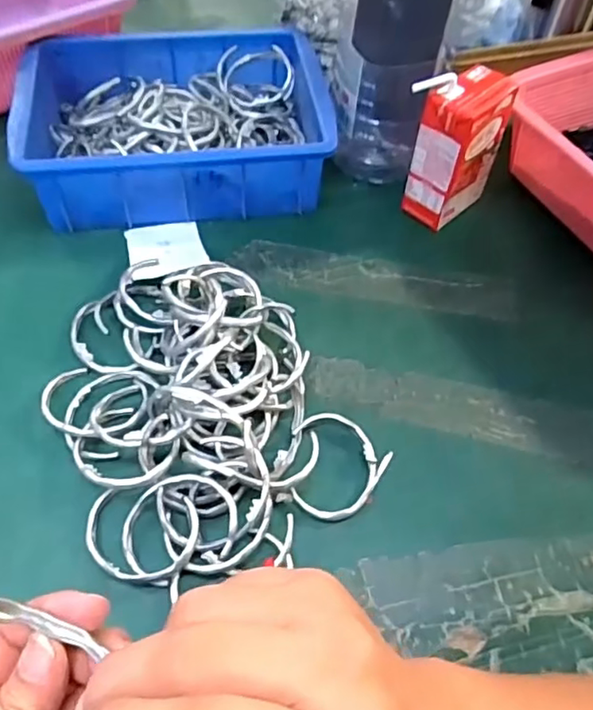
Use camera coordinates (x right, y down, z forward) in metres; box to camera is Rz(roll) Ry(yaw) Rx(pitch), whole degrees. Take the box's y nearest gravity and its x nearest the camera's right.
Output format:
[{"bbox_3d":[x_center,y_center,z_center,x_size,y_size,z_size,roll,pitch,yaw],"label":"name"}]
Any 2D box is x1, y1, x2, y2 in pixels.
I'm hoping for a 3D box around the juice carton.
[{"bbox_3d":[0.125,-0.162,0.468,0.070,0.116,0.047,-35,65,-24],"label":"juice carton"}]

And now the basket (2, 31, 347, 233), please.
[{"bbox_3d":[-0.101,-0.197,0.502,0.234,0.075,0.167,-6,57,-8],"label":"basket"}]

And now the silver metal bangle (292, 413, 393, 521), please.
[{"bbox_3d":[0.021,0.068,0.366,0.062,0.008,0.064,2,56,-3],"label":"silver metal bangle"}]

